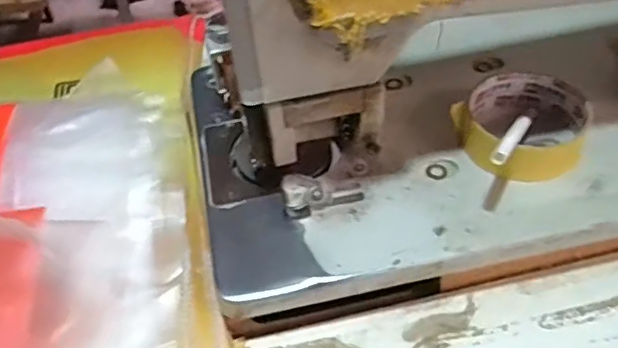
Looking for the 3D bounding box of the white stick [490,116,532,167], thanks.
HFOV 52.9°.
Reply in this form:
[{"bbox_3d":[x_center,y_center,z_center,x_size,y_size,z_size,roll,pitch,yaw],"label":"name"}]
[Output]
[{"bbox_3d":[0.127,-0.023,0.383,0.009,0.008,0.087,17,27,24],"label":"white stick"}]

